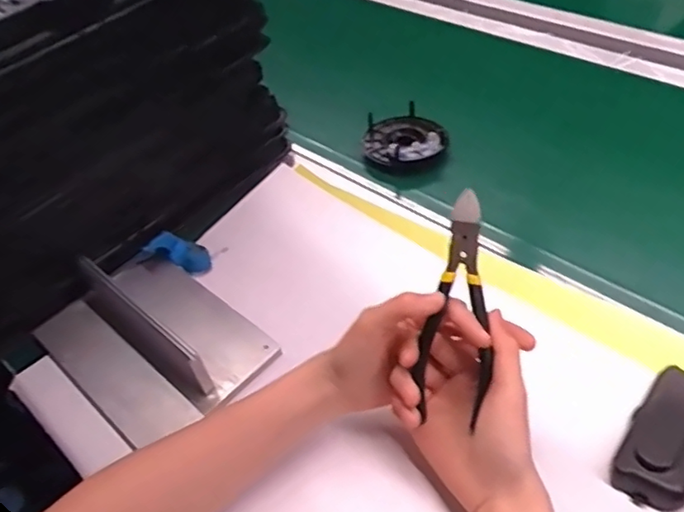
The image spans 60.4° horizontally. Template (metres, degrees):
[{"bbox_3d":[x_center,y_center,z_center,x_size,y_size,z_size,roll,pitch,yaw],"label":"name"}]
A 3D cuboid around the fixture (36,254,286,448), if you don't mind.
[{"bbox_3d":[-0.174,0.067,0.528,0.200,0.056,0.144,30,55,33],"label":"fixture"}]

